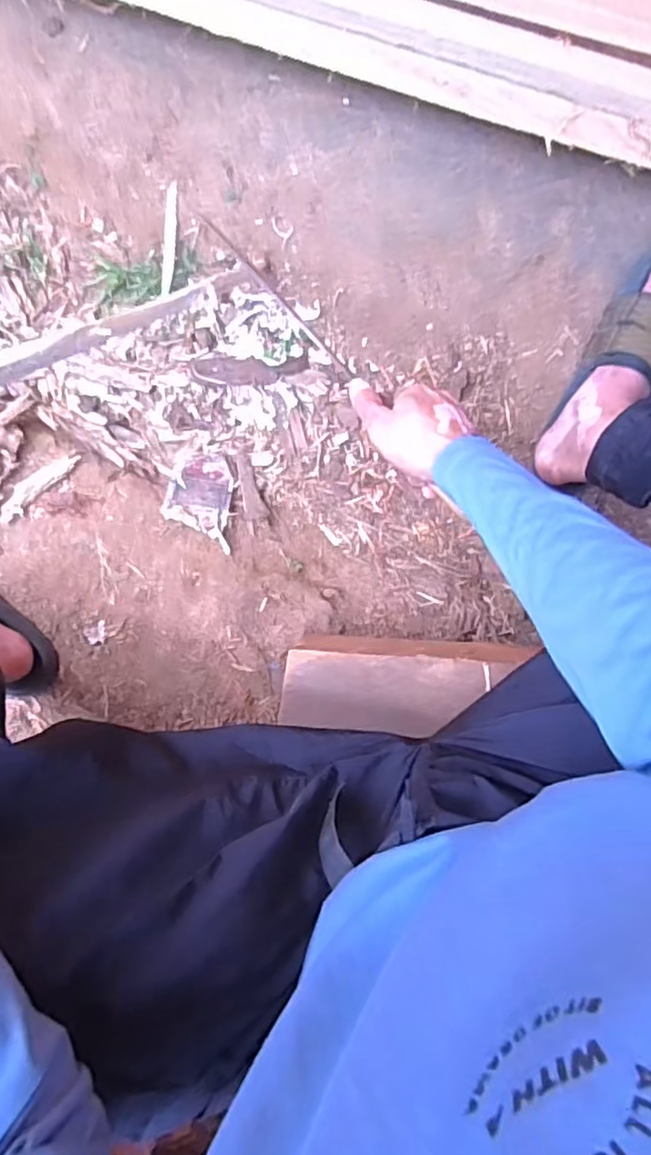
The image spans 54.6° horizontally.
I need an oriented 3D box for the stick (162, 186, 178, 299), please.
[{"bbox_3d":[-0.182,-0.394,0.738,0.014,0.004,0.117,11,113,-1],"label":"stick"}]

